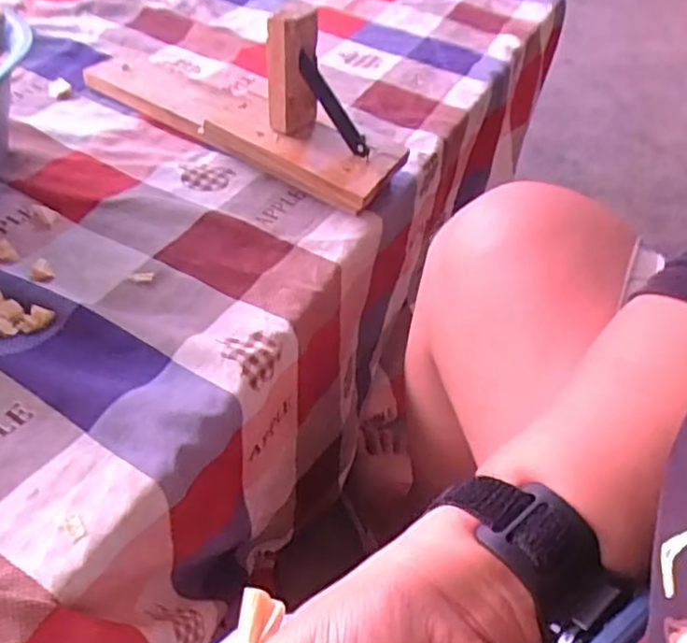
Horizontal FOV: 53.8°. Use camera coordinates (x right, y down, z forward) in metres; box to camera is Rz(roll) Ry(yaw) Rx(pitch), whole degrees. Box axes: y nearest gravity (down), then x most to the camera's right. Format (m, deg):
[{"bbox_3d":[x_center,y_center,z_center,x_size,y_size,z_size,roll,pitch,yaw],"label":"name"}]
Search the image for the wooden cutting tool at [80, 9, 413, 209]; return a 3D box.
[{"bbox_3d":[-0.089,-0.217,0.588,0.323,0.127,0.091,33,49,24],"label":"wooden cutting tool"}]

